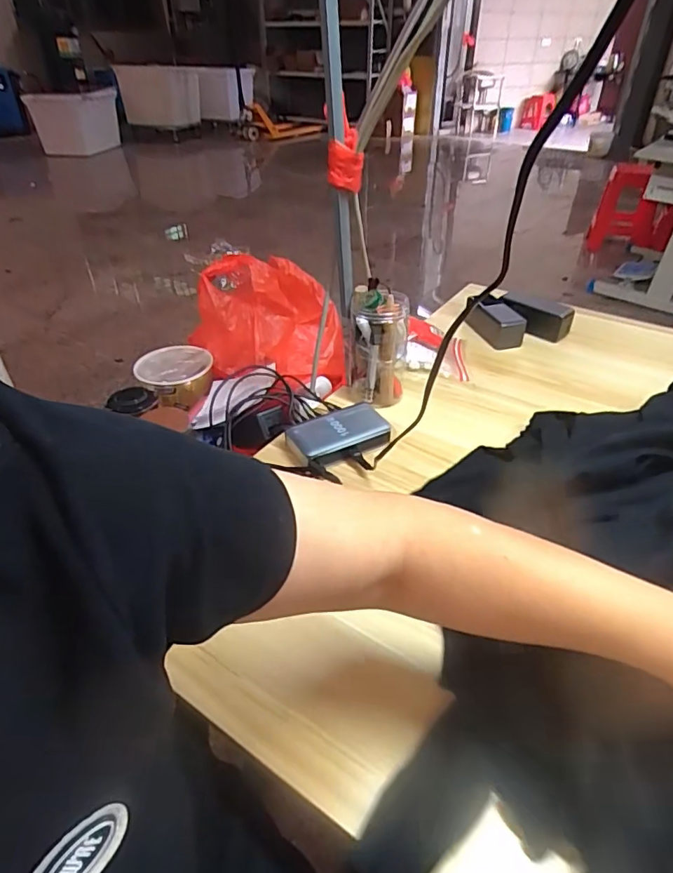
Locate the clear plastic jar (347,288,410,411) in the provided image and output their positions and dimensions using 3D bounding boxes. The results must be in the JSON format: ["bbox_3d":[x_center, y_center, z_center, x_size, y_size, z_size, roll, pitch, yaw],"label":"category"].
[{"bbox_3d":[0.061,-0.134,0.772,0.088,0.162,0.098,4,38,5],"label":"clear plastic jar"}]

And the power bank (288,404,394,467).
[{"bbox_3d":[0.003,-0.004,0.692,0.129,0.021,0.077,-19,43,-20],"label":"power bank"}]

